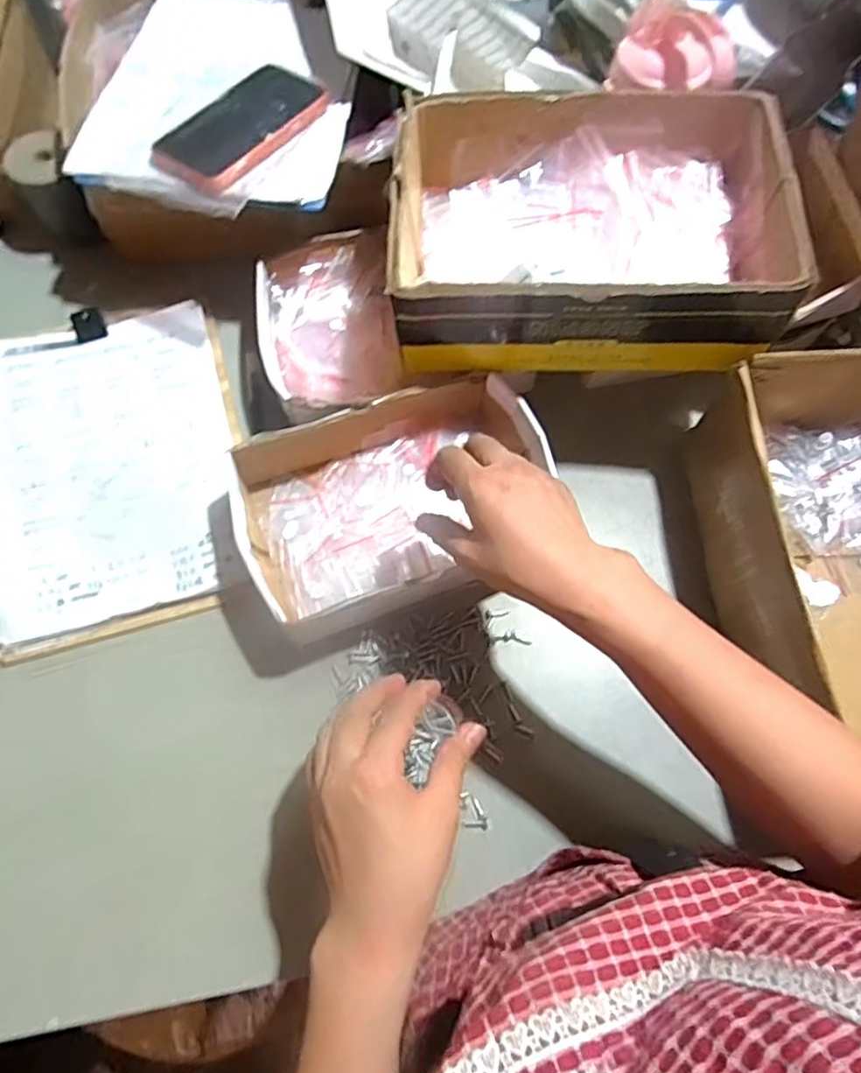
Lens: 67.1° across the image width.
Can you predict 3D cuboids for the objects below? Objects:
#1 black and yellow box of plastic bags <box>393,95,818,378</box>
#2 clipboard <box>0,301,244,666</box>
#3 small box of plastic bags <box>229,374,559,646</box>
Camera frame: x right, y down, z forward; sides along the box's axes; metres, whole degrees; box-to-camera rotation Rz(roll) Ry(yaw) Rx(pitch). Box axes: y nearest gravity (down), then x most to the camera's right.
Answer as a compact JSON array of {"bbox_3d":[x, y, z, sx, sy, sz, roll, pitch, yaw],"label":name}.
[{"bbox_3d":[0.123,-0.261,0.549,0.304,0.100,0.221,2,68,-1],"label":"black and yellow box of plastic bags"},{"bbox_3d":[-0.279,-0.067,0.569,0.215,0.014,0.302,-15,70,-8],"label":"clipboard"},{"bbox_3d":[-0.026,-0.027,0.538,0.250,0.059,0.174,-18,70,-9],"label":"small box of plastic bags"}]

